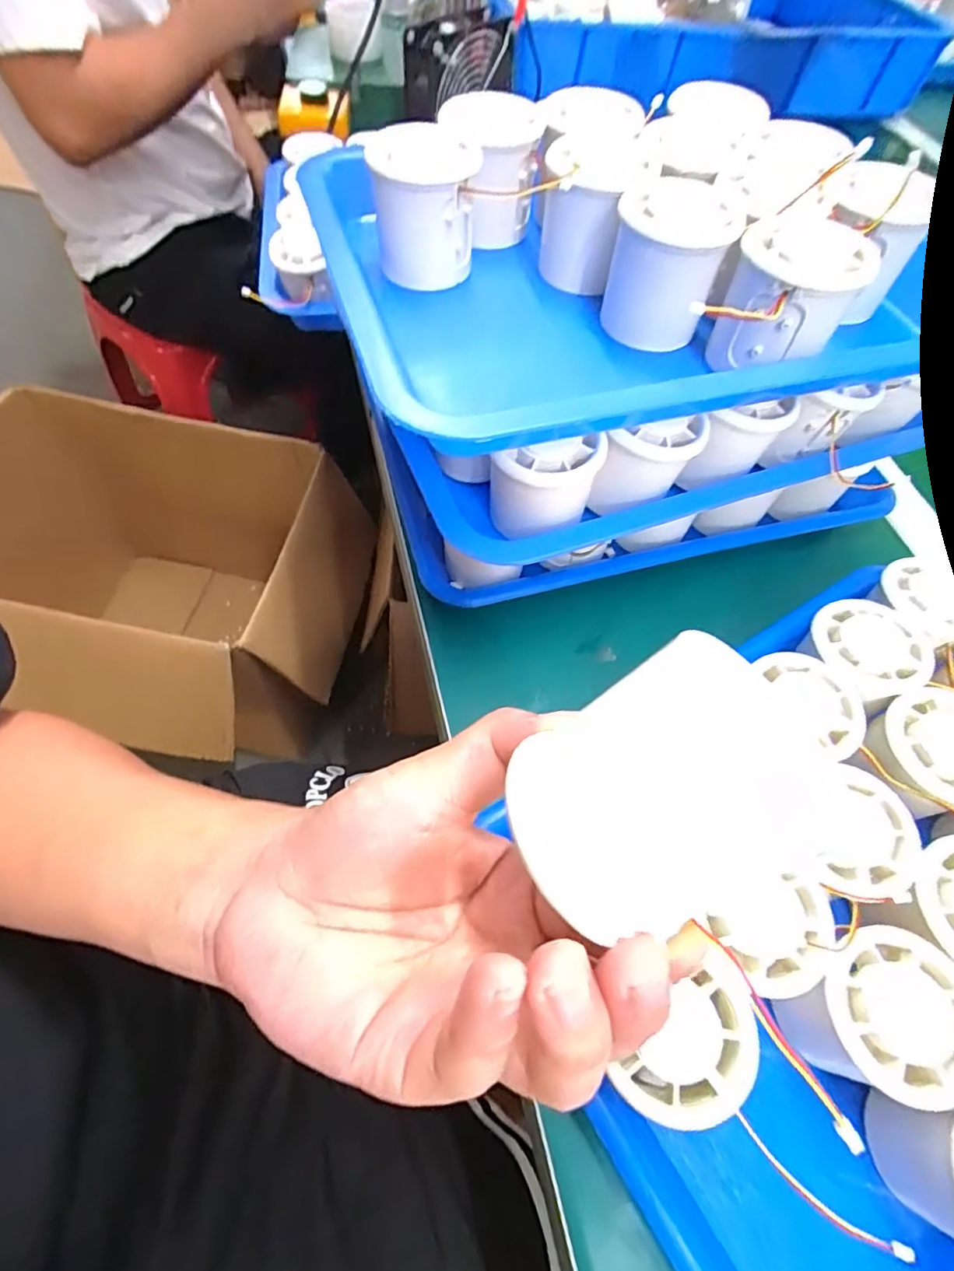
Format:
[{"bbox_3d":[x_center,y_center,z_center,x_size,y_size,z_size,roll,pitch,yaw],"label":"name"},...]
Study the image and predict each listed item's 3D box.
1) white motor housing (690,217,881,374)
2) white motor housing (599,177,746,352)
[{"bbox_3d":[0.144,-0.158,0.272,0.057,0.046,0.065,42,66,18],"label":"white motor housing"},{"bbox_3d":[0.096,-0.187,0.294,0.055,0.059,0.051,24,61,9],"label":"white motor housing"}]

